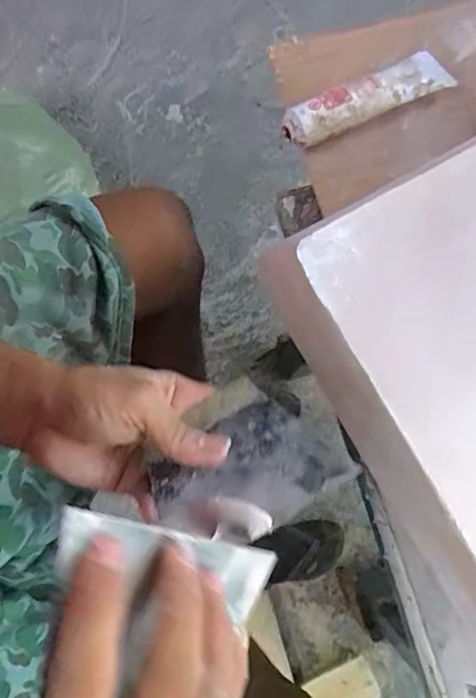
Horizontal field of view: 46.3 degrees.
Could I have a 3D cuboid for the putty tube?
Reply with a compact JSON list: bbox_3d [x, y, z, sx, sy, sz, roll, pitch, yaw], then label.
[{"bbox_3d":[0.114,-0.225,0.491,0.160,0.025,0.040,-25,81,-5],"label":"putty tube"}]

